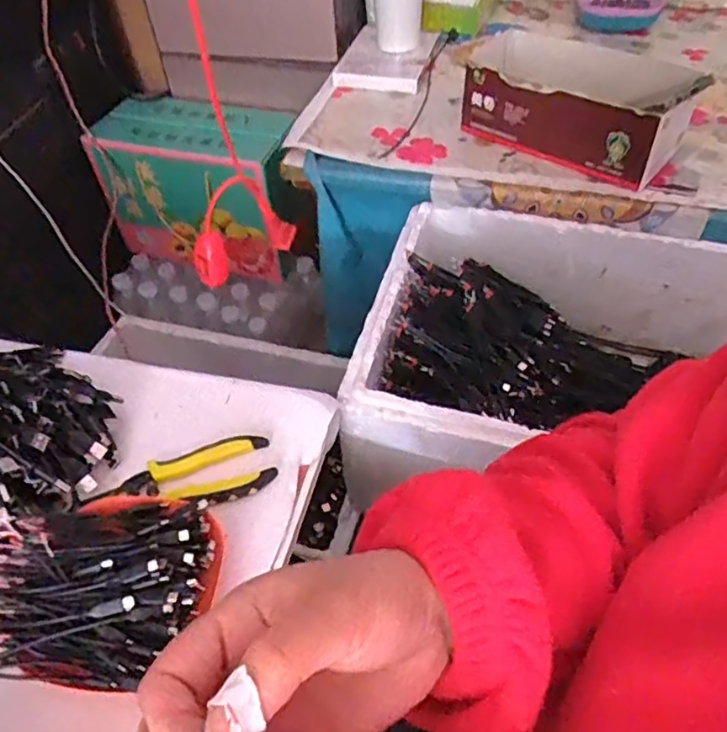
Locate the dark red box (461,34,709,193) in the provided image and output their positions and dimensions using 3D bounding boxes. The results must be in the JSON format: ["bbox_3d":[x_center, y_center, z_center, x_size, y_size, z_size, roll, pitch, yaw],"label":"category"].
[{"bbox_3d":[0.268,-0.326,0.782,0.259,0.101,0.131,29,57,24],"label":"dark red box"}]

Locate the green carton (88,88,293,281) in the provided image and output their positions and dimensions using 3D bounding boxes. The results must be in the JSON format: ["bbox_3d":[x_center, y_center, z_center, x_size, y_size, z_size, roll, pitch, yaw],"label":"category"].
[{"bbox_3d":[-0.270,-0.314,1.112,0.330,0.241,0.161,14,52,14],"label":"green carton"}]

